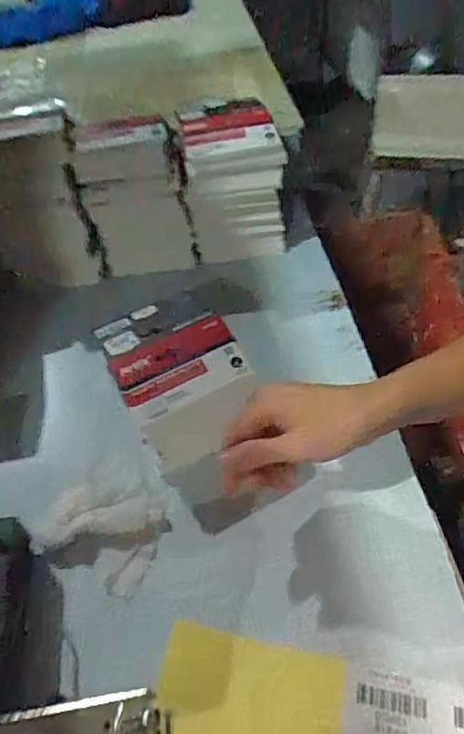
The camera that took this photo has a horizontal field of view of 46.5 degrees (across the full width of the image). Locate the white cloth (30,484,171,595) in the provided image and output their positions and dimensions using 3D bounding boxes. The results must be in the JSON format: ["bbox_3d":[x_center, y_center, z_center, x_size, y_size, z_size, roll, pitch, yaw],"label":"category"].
[{"bbox_3d":[-0.098,0.126,0.428,0.085,0.024,0.079,20,52,20],"label":"white cloth"}]

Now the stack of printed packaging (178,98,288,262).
[{"bbox_3d":[0.003,-0.206,0.626,0.108,0.145,0.081,-6,48,-1],"label":"stack of printed packaging"}]

